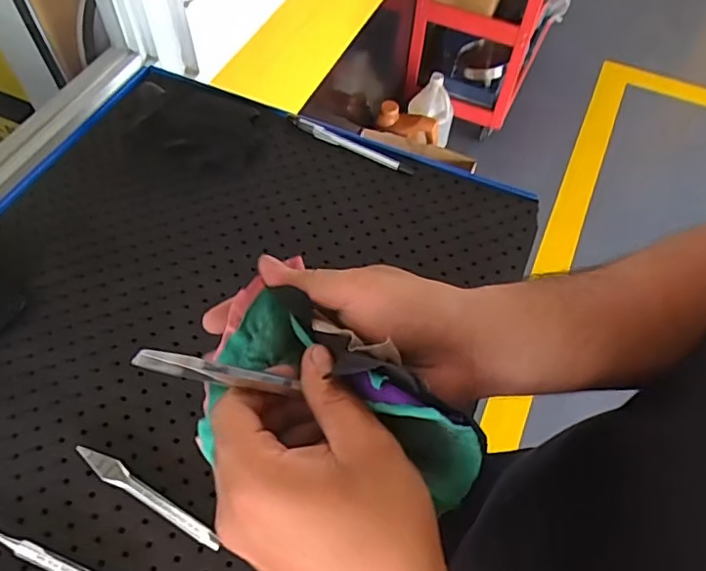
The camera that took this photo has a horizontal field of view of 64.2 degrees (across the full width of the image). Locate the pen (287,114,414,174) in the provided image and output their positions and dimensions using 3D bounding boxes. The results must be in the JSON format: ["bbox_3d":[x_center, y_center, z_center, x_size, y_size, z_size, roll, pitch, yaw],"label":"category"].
[{"bbox_3d":[-0.004,-0.148,0.589,0.144,0.013,0.010,25,59,13],"label":"pen"}]

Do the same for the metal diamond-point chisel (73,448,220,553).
[{"bbox_3d":[-0.145,0.148,0.395,0.122,0.008,0.014,29,60,15],"label":"metal diamond-point chisel"}]

